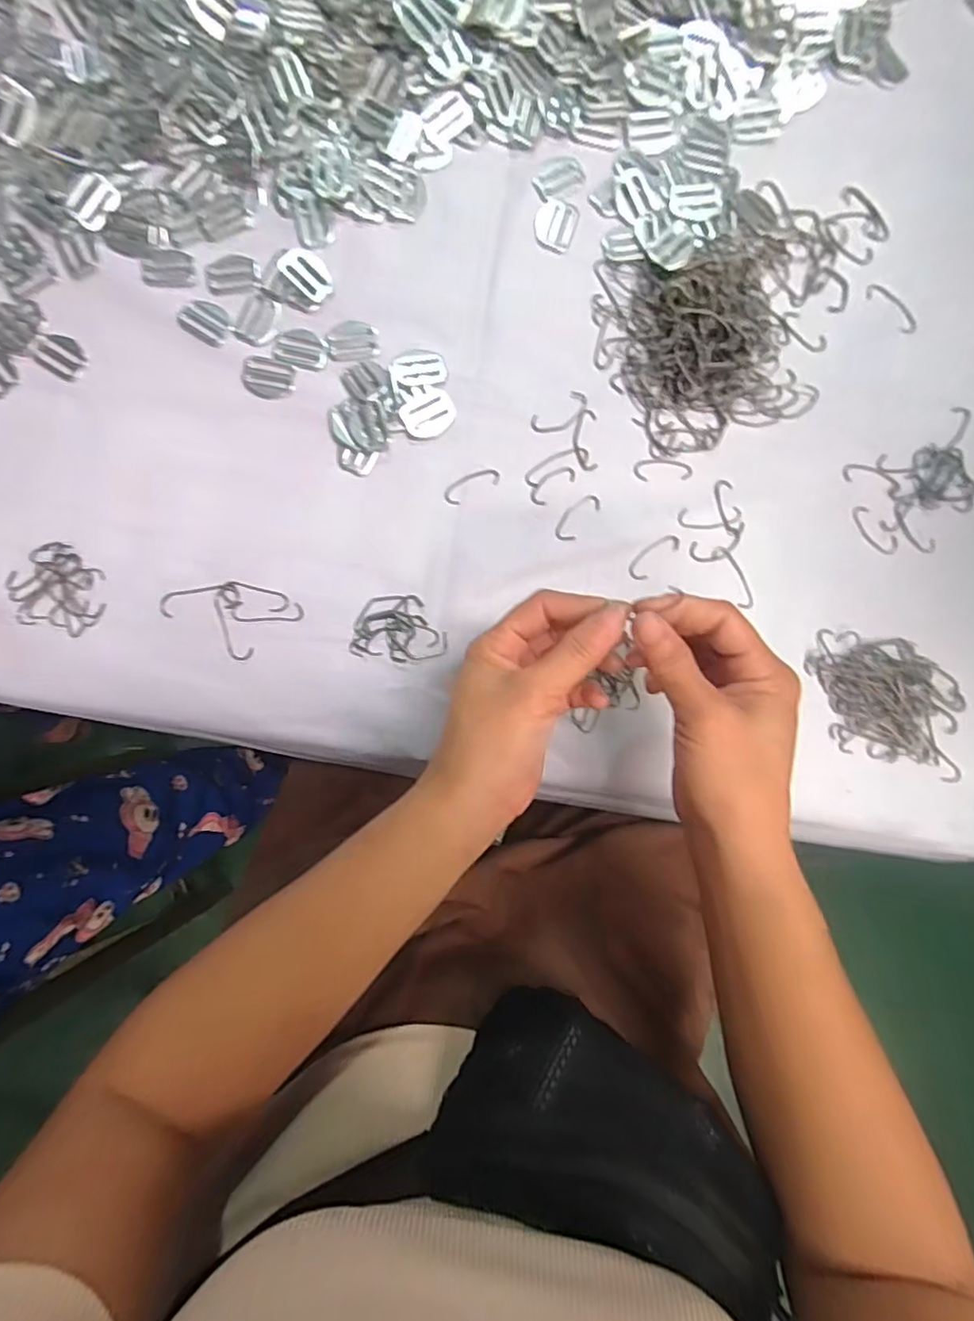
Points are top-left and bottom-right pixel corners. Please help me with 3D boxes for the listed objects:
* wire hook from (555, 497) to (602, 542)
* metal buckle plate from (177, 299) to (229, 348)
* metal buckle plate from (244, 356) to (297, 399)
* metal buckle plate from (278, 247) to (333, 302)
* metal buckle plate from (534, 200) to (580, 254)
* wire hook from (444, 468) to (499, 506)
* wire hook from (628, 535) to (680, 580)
[{"bbox_3d":[0.058,-0.092,0.366,0.016,0.004,0.036,39,87,0],"label":"wire hook"},{"bbox_3d":[-0.179,-0.216,0.363,0.033,0.004,0.024,29,87,-1],"label":"metal buckle plate"},{"bbox_3d":[-0.138,-0.179,0.363,0.033,0.004,0.025,16,87,-1],"label":"metal buckle plate"},{"bbox_3d":[-0.116,-0.251,0.371,0.037,0.005,0.025,42,87,0],"label":"metal buckle plate"},{"bbox_3d":[0.045,-0.288,0.379,0.027,0.004,0.034,17,87,-1],"label":"metal buckle plate"},{"bbox_3d":[-0.010,-0.112,0.366,0.038,0.004,0.014,-28,89,-3],"label":"wire hook"},{"bbox_3d":[0.107,-0.067,0.368,0.039,0.004,0.015,-42,90,-3],"label":"wire hook"}]

